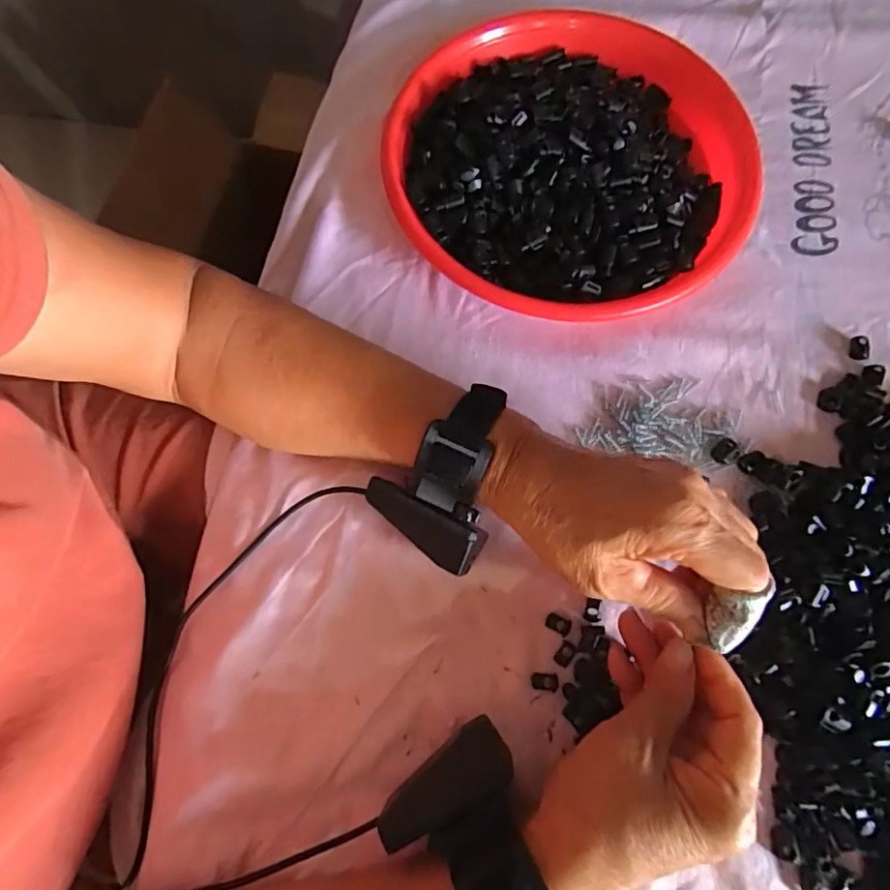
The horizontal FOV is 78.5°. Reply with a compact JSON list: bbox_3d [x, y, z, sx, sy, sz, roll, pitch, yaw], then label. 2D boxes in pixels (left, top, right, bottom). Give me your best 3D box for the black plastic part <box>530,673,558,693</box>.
[{"bbox_3d":[0.056,0.134,0.307,0.015,0.004,0.010,4,74,1],"label":"black plastic part"}]

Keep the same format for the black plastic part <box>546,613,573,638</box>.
[{"bbox_3d":[0.065,0.104,0.315,0.014,0.004,0.010,21,75,6],"label":"black plastic part"}]

